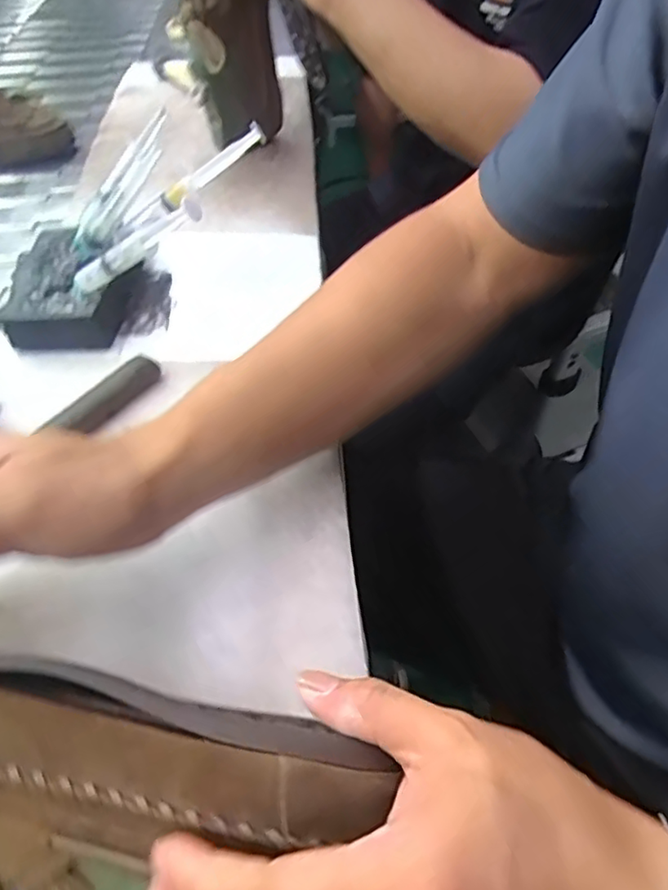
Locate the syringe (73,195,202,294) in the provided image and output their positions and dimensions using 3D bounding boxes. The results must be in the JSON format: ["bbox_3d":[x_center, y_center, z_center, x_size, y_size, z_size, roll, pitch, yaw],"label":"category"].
[{"bbox_3d":[-0.142,-0.136,0.417,0.128,0.019,0.014,-19,38,31],"label":"syringe"}]

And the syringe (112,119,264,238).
[{"bbox_3d":[-0.111,-0.196,0.455,0.136,0.016,0.013,-28,43,16],"label":"syringe"}]

